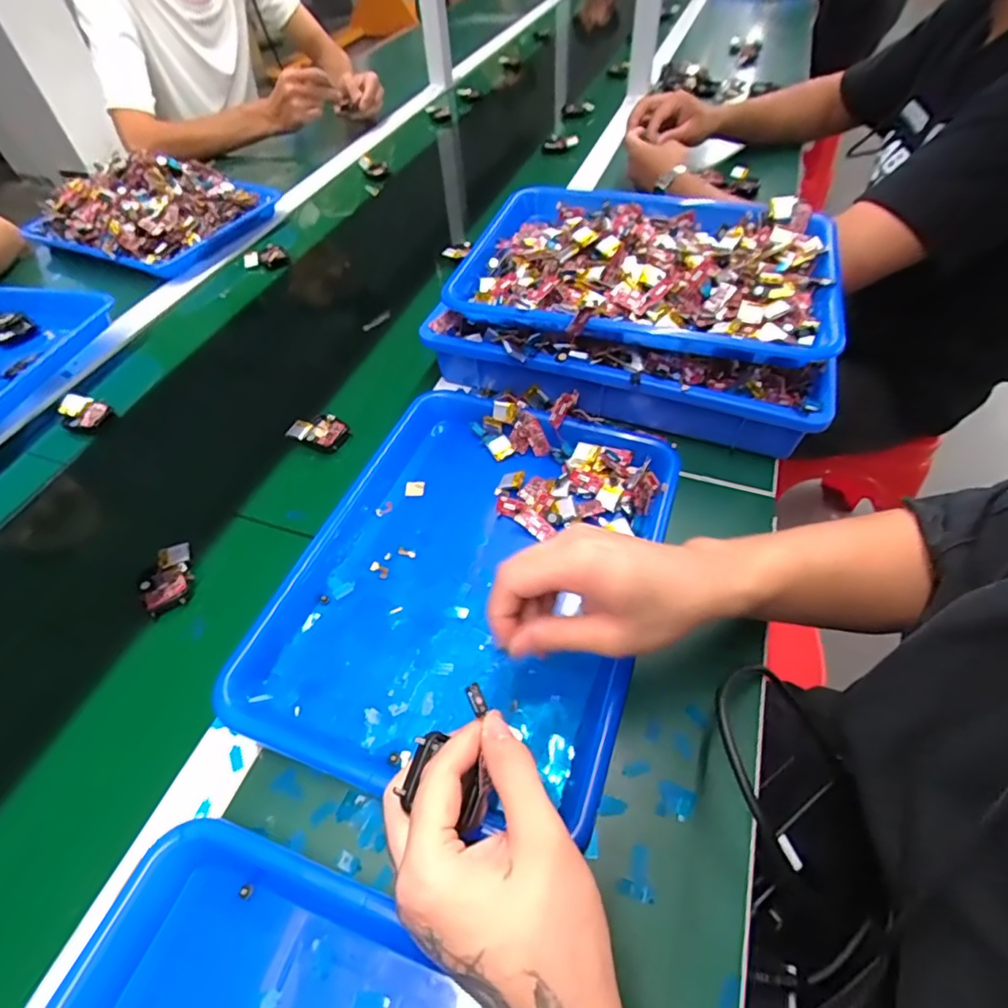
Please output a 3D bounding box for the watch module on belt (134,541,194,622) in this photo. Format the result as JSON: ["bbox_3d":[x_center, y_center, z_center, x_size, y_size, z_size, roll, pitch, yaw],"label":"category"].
[{"bbox_3d":[-0.267,0.059,0.433,0.045,0.014,0.052,33,60,24],"label":"watch module on belt"}]

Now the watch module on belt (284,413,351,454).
[{"bbox_3d":[-0.179,-0.071,0.531,0.053,0.014,0.039,16,55,14],"label":"watch module on belt"}]

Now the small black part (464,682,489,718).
[{"bbox_3d":[-0.014,0.095,0.265,0.007,0.004,0.015,-21,69,-15],"label":"small black part"}]

